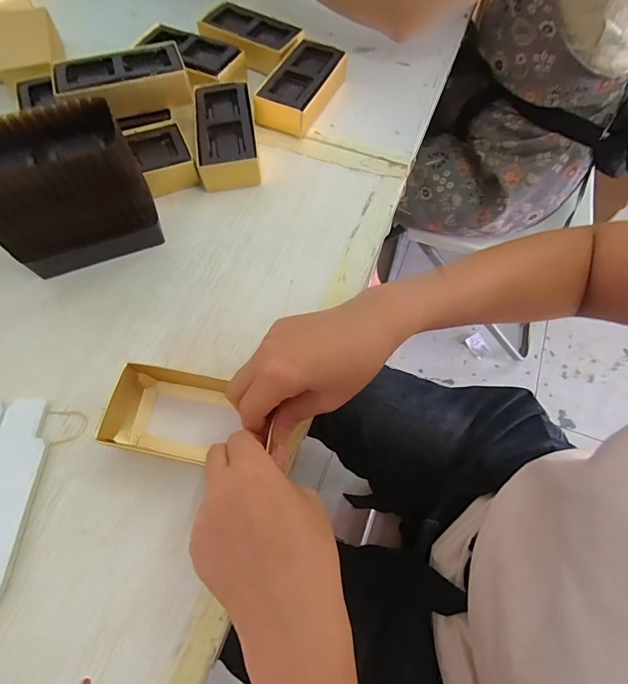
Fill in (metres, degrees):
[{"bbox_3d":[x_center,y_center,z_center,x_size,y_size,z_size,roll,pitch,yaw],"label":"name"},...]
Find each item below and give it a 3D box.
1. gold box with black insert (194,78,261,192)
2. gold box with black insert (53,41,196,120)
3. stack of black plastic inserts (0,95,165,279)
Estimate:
[{"bbox_3d":[-0.087,-0.205,0.388,0.055,0.029,0.120,-8,66,-5],"label":"gold box with black insert"},{"bbox_3d":[-0.180,-0.244,0.373,0.111,0.037,0.059,-21,67,-10],"label":"gold box with black insert"},{"bbox_3d":[-0.191,-0.112,0.306,0.118,0.100,0.068,-23,68,-11],"label":"stack of black plastic inserts"}]

